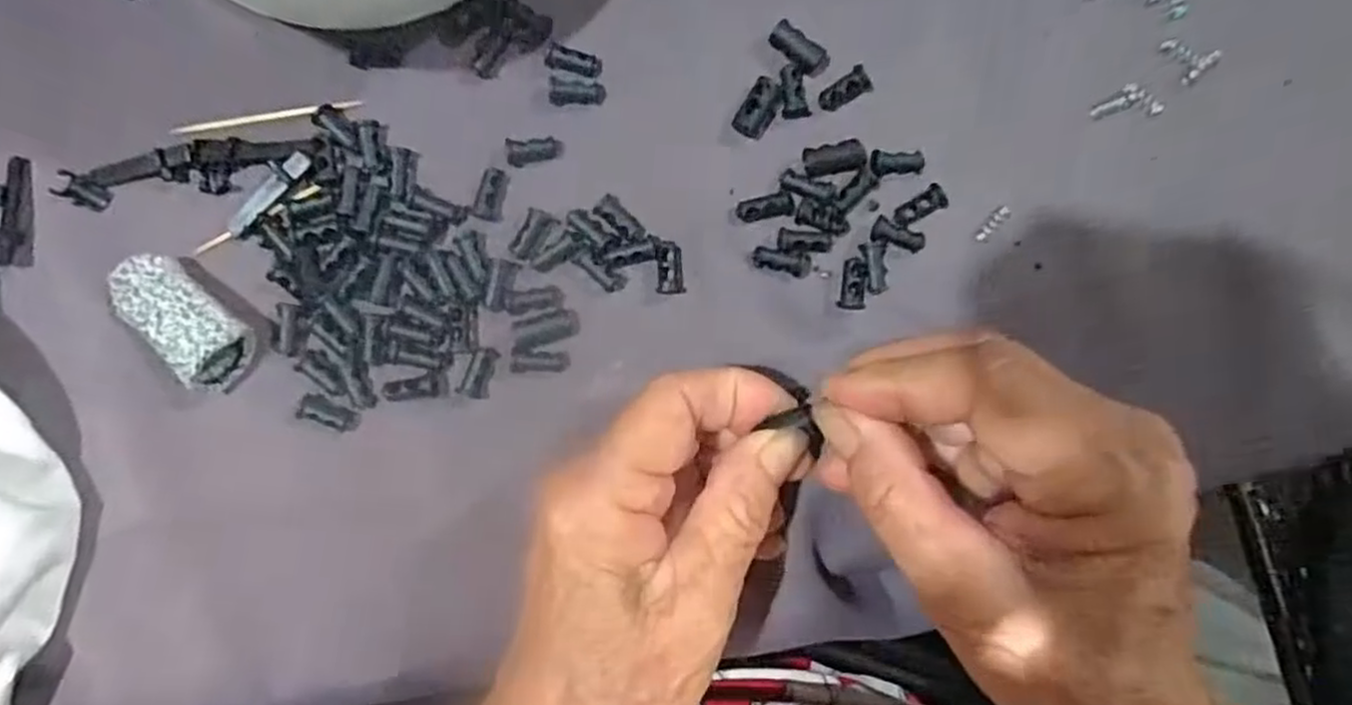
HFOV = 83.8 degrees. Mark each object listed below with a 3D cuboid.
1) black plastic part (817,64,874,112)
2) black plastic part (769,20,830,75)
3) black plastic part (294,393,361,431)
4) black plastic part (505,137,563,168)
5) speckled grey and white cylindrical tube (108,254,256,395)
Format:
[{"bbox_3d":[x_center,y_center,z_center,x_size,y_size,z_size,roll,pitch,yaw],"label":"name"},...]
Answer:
[{"bbox_3d":[0.055,-0.085,0.246,0.017,0.006,0.008,-35,89,-1],"label":"black plastic part"},{"bbox_3d":[0.040,-0.098,0.246,0.021,0.009,0.009,34,89,1],"label":"black plastic part"},{"bbox_3d":[-0.112,0.020,0.244,0.019,0.005,0.009,21,89,0],"label":"black plastic part"},{"bbox_3d":[-0.046,-0.066,0.246,0.018,0.005,0.008,-12,92,-14],"label":"black plastic part"},{"bbox_3d":[-0.157,-0.010,0.238,0.045,0.017,0.027,40,89,1],"label":"speckled grey and white cylindrical tube"}]

